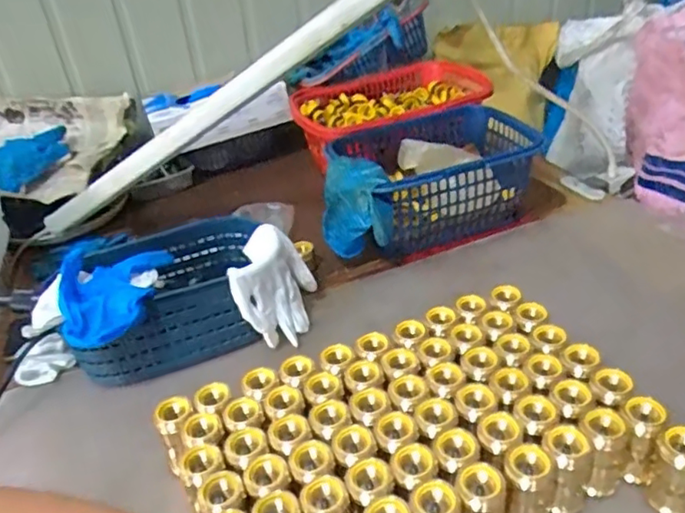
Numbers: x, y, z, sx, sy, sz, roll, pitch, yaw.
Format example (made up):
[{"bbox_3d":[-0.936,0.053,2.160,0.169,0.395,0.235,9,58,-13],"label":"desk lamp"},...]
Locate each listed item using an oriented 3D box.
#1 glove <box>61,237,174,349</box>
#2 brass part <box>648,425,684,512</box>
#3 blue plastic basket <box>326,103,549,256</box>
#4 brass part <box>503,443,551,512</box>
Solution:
[{"bbox_3d":[-0.230,0.030,0.577,0.092,0.039,0.156,-8,33,0],"label":"glove"},{"bbox_3d":[0.231,0.148,0.405,0.027,0.066,0.024,16,40,32],"label":"brass part"},{"bbox_3d":[0.128,-0.103,0.779,0.238,0.117,0.198,-18,34,-16],"label":"blue plastic basket"},{"bbox_3d":[0.126,0.162,0.405,0.028,0.064,0.029,-6,33,4],"label":"brass part"}]

